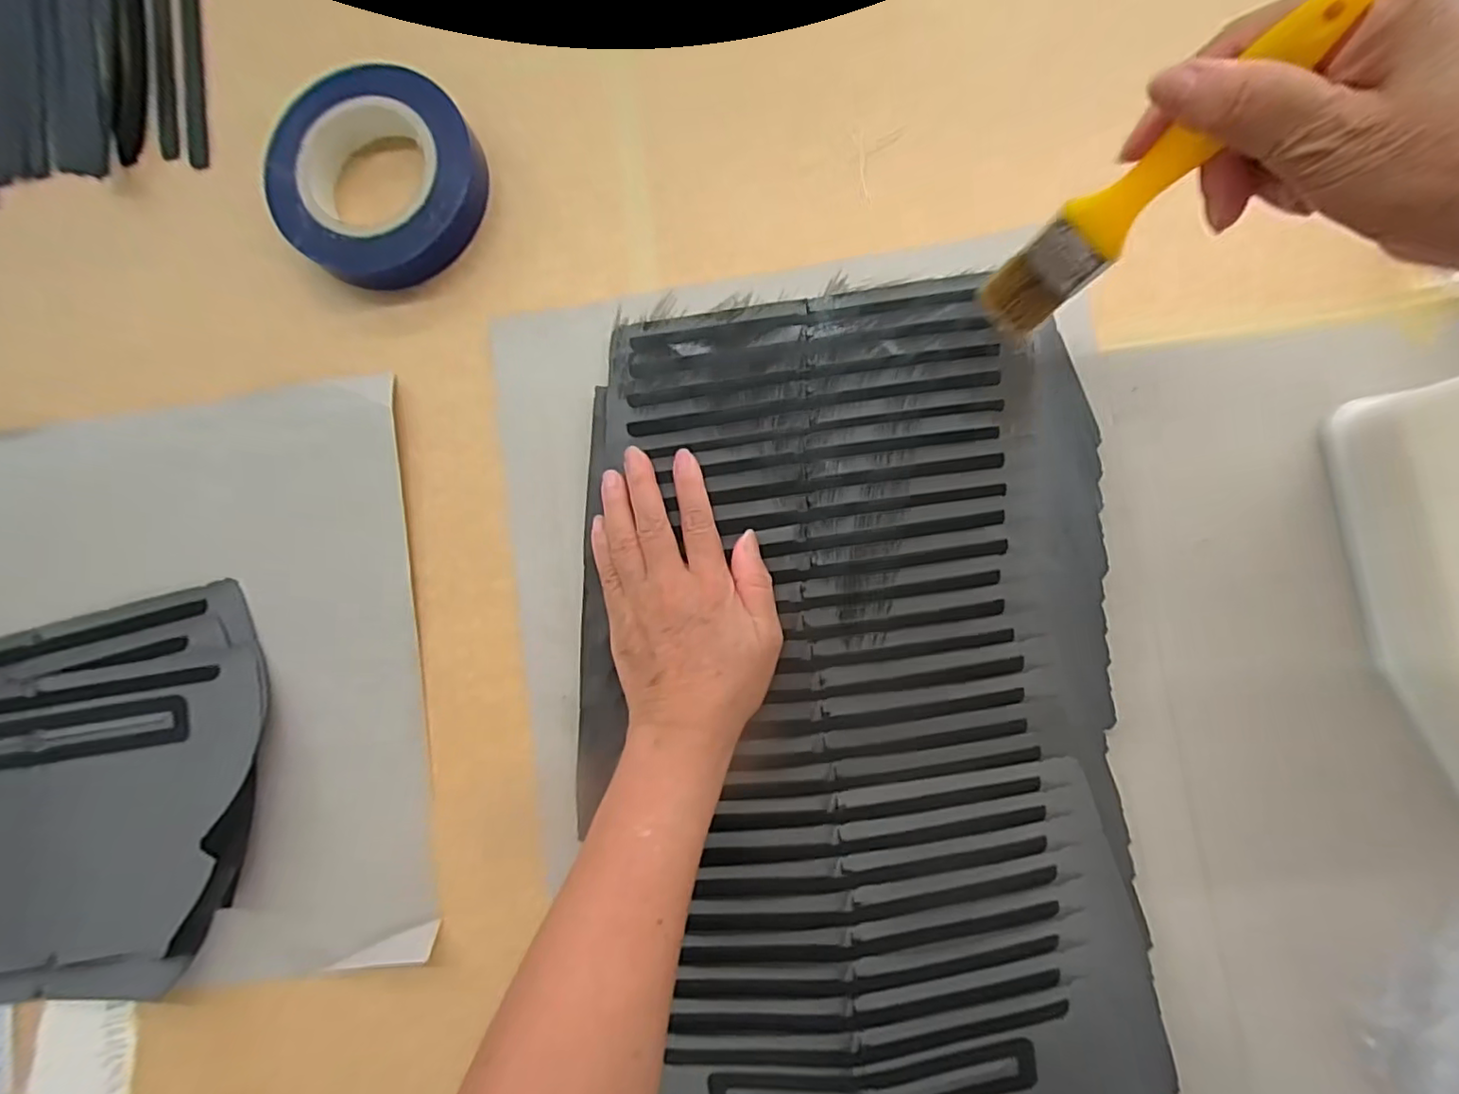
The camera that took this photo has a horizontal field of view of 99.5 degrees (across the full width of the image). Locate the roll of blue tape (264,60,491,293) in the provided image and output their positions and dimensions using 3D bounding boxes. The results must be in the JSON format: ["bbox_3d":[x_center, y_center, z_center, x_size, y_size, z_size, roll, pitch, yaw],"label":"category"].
[{"bbox_3d":[-0.224,-0.236,0.397,0.123,0.037,0.130,0,86,5],"label":"roll of blue tape"}]

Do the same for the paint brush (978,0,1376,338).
[{"bbox_3d":[0.178,-0.156,0.273,0.013,0.178,0.034,-27,83,-21],"label":"paint brush"}]

